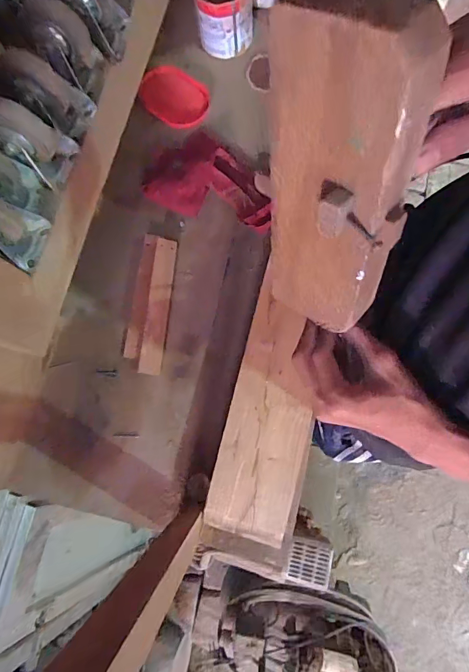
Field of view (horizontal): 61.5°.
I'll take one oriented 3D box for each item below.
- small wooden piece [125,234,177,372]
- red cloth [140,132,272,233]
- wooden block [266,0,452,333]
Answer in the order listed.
[{"bbox_3d":[-0.145,-0.059,0.671,0.068,0.023,0.240,6,78,4],"label":"small wooden piece"},{"bbox_3d":[-0.034,-0.287,0.699,0.247,0.055,0.162,21,80,7],"label":"red cloth"},{"bbox_3d":[0.064,-0.080,0.230,0.079,0.190,0.055,30,61,24],"label":"wooden block"}]

